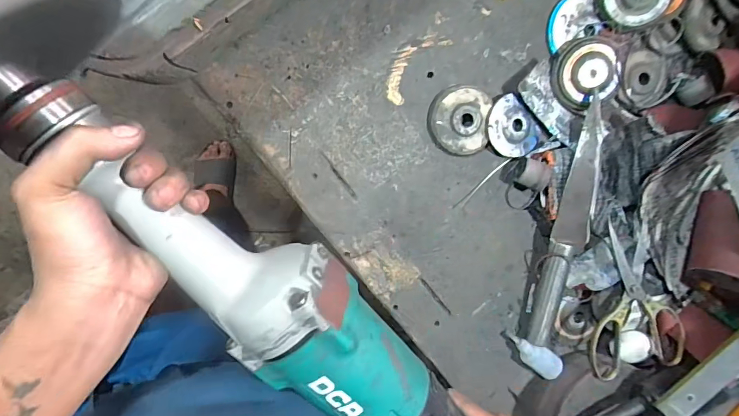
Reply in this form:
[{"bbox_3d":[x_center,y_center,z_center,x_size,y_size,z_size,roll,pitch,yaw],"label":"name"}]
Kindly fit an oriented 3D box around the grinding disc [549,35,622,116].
[{"bbox_3d":[0.256,-0.161,0.509,0.076,0.026,0.076,6,109,16],"label":"grinding disc"}]

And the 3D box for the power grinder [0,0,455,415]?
[{"bbox_3d":[-0.086,0.034,0.289,0.130,0.129,0.418,-45,112,2],"label":"power grinder"}]

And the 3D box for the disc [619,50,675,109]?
[{"bbox_3d":[0.339,-0.159,0.527,0.068,0.014,0.069,-1,98,-6],"label":"disc"}]

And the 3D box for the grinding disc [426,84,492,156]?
[{"bbox_3d":[0.107,-0.105,0.509,0.073,0.017,0.080,-1,100,-7],"label":"grinding disc"}]

